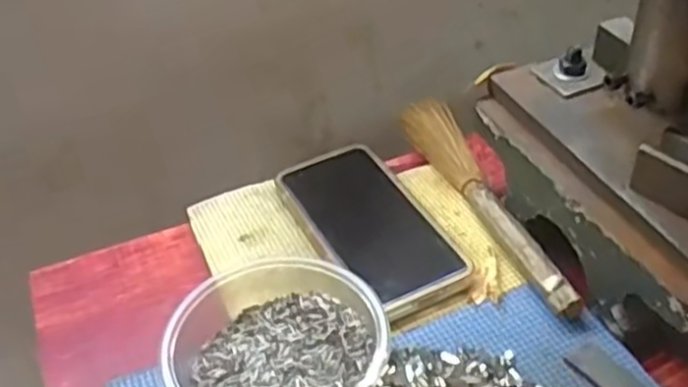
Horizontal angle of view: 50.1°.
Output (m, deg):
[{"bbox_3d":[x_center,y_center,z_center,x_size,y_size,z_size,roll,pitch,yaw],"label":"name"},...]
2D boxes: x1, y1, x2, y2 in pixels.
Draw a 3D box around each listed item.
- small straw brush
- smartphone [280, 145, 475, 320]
[{"bbox_3d":[0.093,-0.003,0.506,0.036,0.016,0.229,-13,41,-11],"label":"small straw brush"},{"bbox_3d":[0.017,0.017,0.487,0.075,0.006,0.152,-22,44,-20],"label":"smartphone"}]

